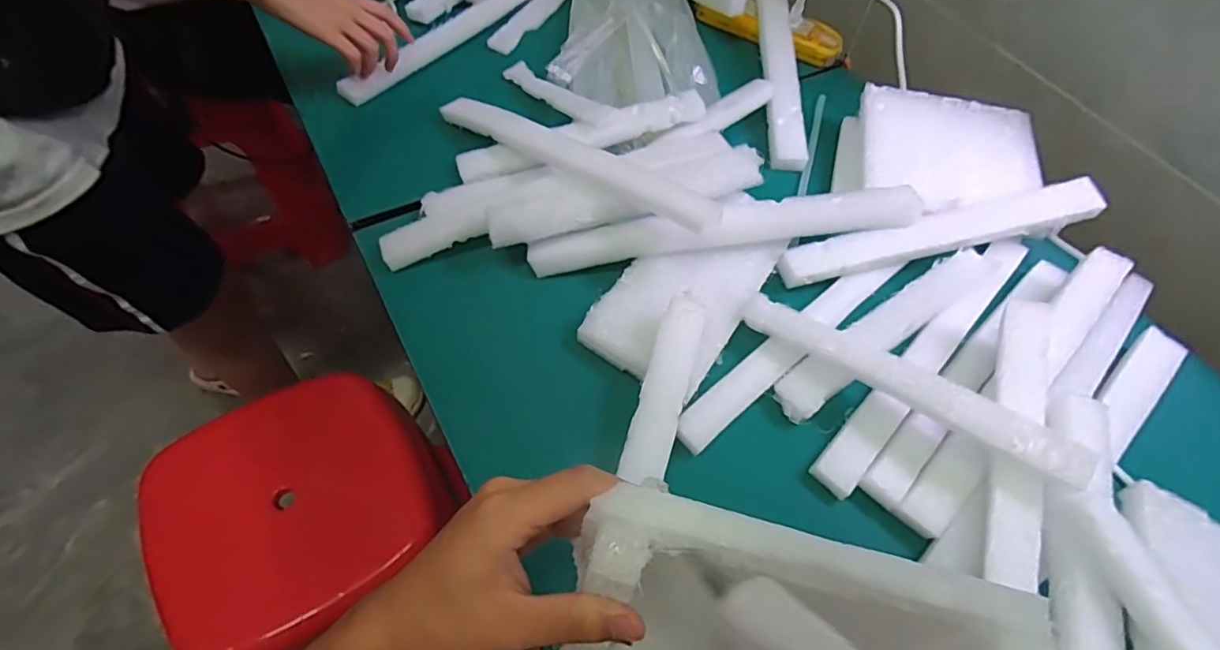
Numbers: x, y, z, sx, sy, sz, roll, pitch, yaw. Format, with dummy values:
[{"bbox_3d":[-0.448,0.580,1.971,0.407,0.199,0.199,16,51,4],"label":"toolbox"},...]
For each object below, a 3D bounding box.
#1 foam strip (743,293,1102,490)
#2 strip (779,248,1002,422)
[{"bbox_3d":[0.208,0.039,0.437,0.242,0.018,0.029,30,59,30],"label":"foam strip"},{"bbox_3d":[0.232,-0.001,0.498,0.244,0.017,0.035,-30,64,-22],"label":"strip"}]

